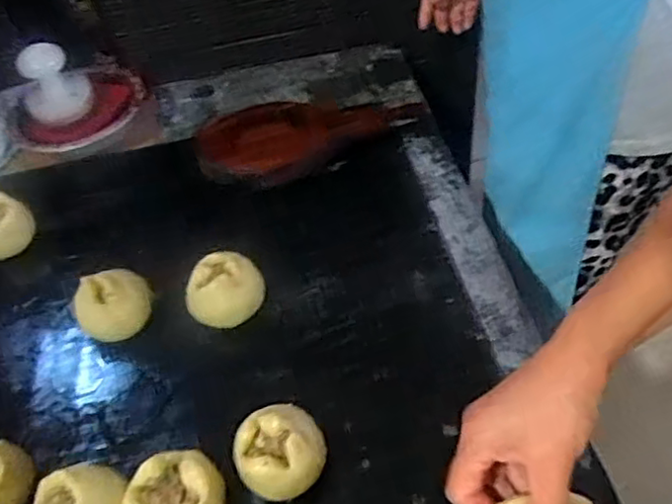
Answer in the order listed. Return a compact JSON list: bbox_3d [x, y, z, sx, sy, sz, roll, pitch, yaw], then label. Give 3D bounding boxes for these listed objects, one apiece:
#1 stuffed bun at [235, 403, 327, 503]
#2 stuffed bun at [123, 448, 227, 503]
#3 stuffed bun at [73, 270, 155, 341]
[{"bbox_3d":[-0.047,0.171,0.541,0.073,0.057,0.068,-2,49,3],"label":"stuffed bun"},{"bbox_3d":[-0.128,0.208,0.522,0.078,0.057,0.072,-2,49,3],"label":"stuffed bun"},{"bbox_3d":[-0.223,0.056,0.650,0.077,0.069,0.056,-26,52,-17],"label":"stuffed bun"}]

